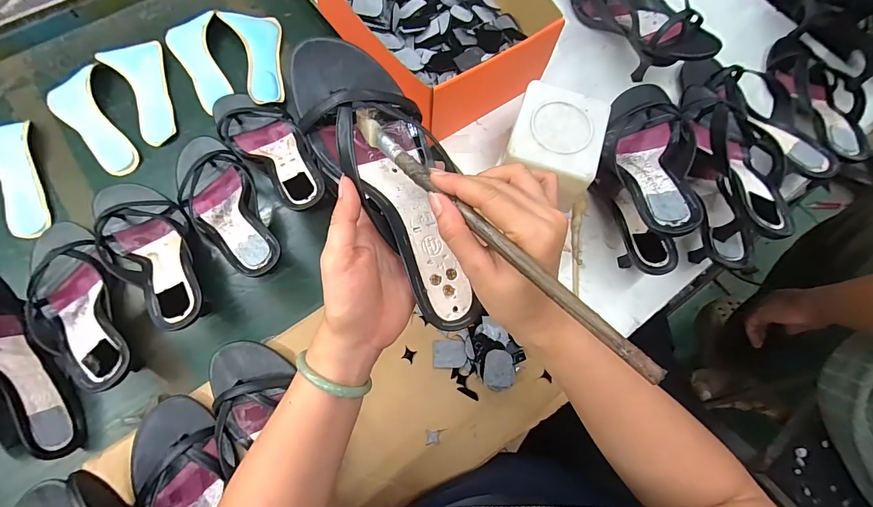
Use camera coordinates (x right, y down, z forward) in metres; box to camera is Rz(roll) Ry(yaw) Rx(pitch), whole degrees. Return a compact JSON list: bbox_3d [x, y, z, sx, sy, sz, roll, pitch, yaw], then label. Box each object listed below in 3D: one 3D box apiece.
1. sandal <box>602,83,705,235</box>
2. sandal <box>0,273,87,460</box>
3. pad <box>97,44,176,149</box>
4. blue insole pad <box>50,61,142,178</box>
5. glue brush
[{"bbox_3d":[0.244,-0.112,0.454,0.093,0.053,0.235,11,53,1],"label":"sandal"},{"bbox_3d":[-0.447,0.106,0.413,0.047,0.089,0.234,-34,92,-12],"label":"sandal"},{"bbox_3d":[-0.412,-0.231,0.568,0.074,0.013,0.165,-27,75,-10],"label":"pad"},{"bbox_3d":[-0.473,-0.175,0.545,0.074,0.019,0.176,-29,75,-11],"label":"blue insole pad"},{"bbox_3d":[0.025,-0.024,0.261,0.017,0.010,0.270,-39,62,-13],"label":"glue brush"}]

